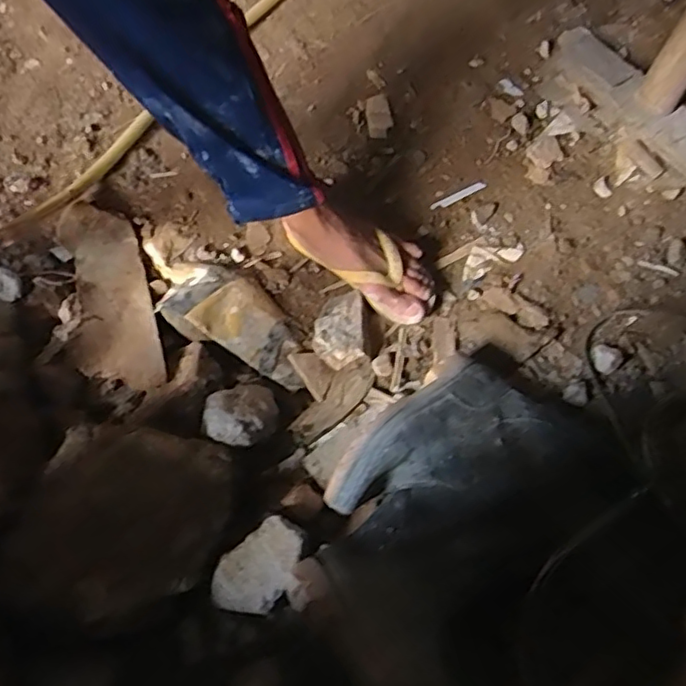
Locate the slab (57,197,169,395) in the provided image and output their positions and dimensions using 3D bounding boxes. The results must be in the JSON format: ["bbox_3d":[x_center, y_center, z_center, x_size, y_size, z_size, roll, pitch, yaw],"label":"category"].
[{"bbox_3d":[-0.317,-0.063,0.813,0.103,0.025,0.289,-16,66,-10],"label":"slab"}]

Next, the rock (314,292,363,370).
[{"bbox_3d":[-0.006,-0.018,0.799,0.062,0.031,0.103,1,64,-2],"label":"rock"}]

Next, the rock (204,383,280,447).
[{"bbox_3d":[-0.121,0.088,0.732,0.083,0.069,0.081,1,64,-2],"label":"rock"}]

